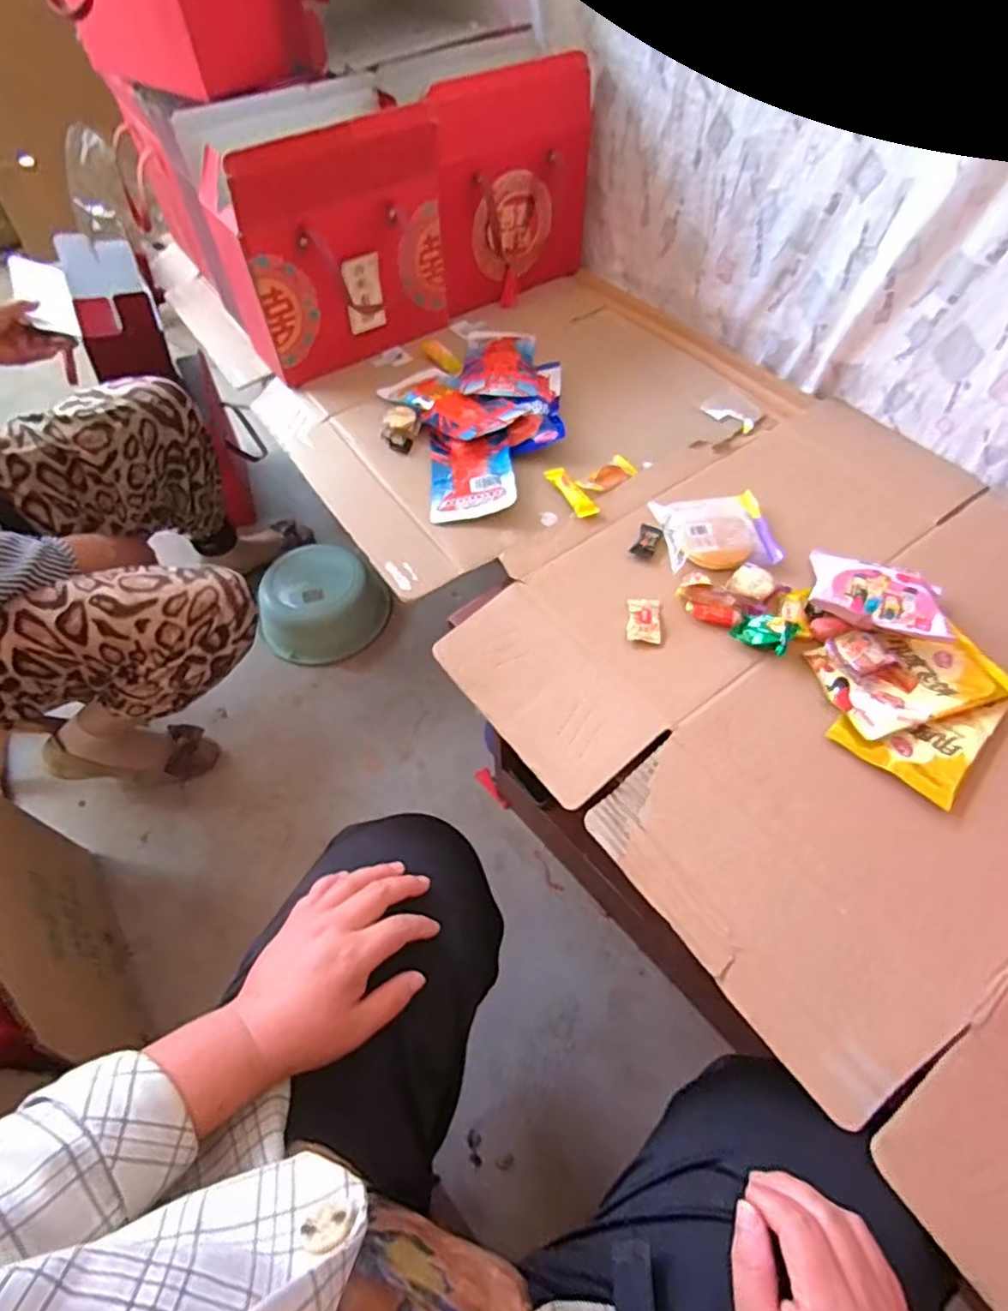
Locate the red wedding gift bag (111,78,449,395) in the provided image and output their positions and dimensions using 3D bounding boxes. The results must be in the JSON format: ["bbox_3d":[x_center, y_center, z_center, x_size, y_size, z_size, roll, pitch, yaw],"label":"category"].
[{"bbox_3d":[-0.222,-0.541,0.831,0.283,0.272,0.140,-35,62,-13],"label":"red wedding gift bag"}]

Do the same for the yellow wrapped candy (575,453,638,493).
[{"bbox_3d":[0.121,-0.208,0.741,0.071,0.009,0.033,-35,62,-23],"label":"yellow wrapped candy"}]

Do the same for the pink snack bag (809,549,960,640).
[{"bbox_3d":[0.348,-0.056,0.591,0.117,0.020,0.078,10,59,8],"label":"pink snack bag"}]

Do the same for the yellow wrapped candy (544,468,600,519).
[{"bbox_3d":[0.077,-0.184,0.726,0.025,0.010,0.083,-23,58,-16],"label":"yellow wrapped candy"}]

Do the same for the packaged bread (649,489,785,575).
[{"bbox_3d":[0.225,-0.130,0.677,0.112,0.024,0.098,-6,55,-5],"label":"packaged bread"}]

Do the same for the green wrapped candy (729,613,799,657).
[{"bbox_3d":[0.247,-0.025,0.605,0.050,0.022,0.039,32,60,20],"label":"green wrapped candy"}]

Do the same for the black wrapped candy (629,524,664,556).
[{"bbox_3d":[0.154,-0.123,0.685,0.026,0.011,0.035,24,58,15],"label":"black wrapped candy"}]

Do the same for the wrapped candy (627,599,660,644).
[{"bbox_3d":[0.138,-0.036,0.630,0.031,0.010,0.053,7,55,4],"label":"wrapped candy"}]

